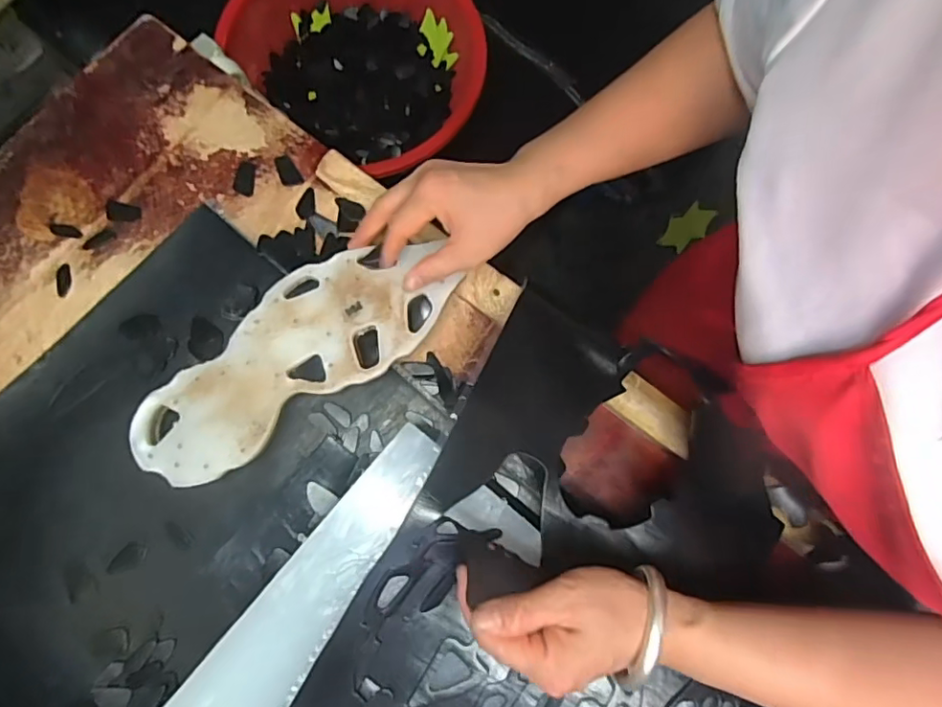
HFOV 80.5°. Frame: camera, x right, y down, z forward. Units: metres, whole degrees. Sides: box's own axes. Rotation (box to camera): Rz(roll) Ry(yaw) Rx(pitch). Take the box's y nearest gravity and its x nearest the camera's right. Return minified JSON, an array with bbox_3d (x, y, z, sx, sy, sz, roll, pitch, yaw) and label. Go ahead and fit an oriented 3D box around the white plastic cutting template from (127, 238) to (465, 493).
[{"bbox_3d":[-0.134,0.000,0.421,0.252,0.014,0.098,-36,77,-8],"label":"white plastic cutting template"}]

